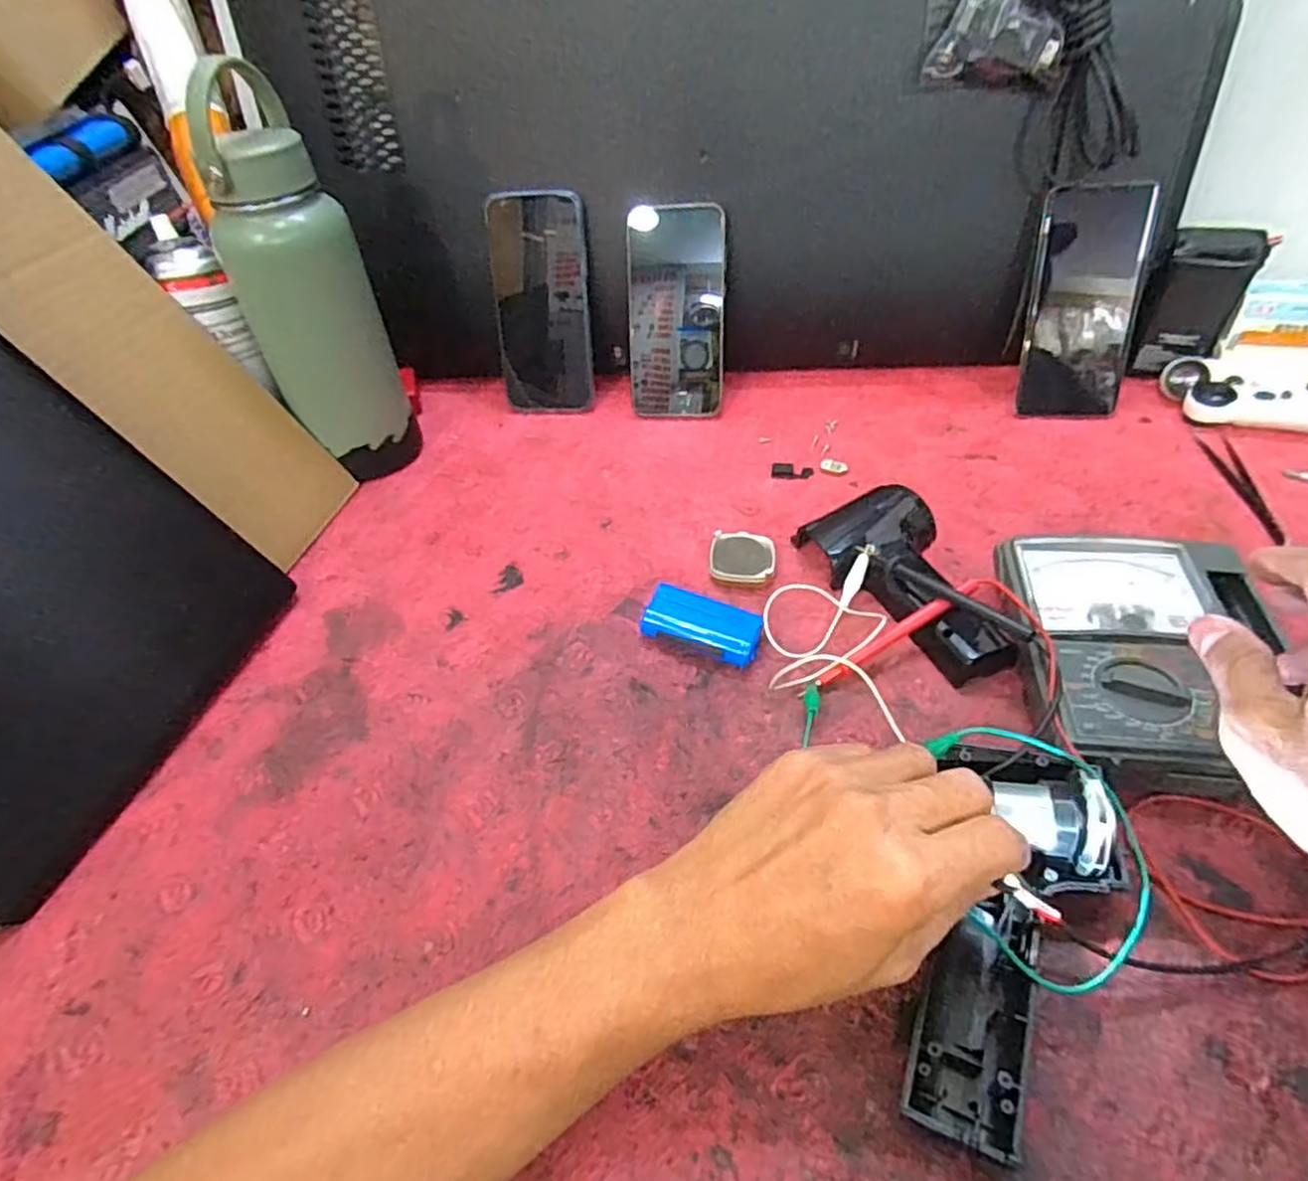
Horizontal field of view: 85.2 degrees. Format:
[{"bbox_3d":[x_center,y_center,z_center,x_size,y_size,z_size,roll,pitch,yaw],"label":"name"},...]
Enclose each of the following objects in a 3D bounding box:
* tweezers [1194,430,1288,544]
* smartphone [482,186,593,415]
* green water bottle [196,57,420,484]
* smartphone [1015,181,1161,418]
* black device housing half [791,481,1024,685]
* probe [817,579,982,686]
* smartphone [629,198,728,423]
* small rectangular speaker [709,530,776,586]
[{"bbox_3d":[0.394,-0.073,0.479,0.019,0.007,0.115,4,47,10],"label":"tweezers"},{"bbox_3d":[-0.093,-0.237,0.600,0.077,0.172,0.012,-4,28,-6],"label":"smartphone"},{"bbox_3d":[-0.246,-0.203,0.513,0.088,0.256,0.078,-22,47,-14],"label":"green water bottle"},{"bbox_3d":[0.324,-0.214,0.537,0.074,0.159,0.007,4,21,12],"label":"smartphone"},{"bbox_3d":[0.162,-0.011,0.437,0.087,0.030,0.145,-19,47,-12],"label":"black device housing half"},{"bbox_3d":[0.138,0.024,0.404,0.104,0.013,0.011,-33,48,2],"label":"probe"},{"bbox_3d":[0.018,-0.223,0.581,0.075,0.160,0.015,3,26,9],"label":"smartphone"},{"bbox_3d":[0.058,-0.022,0.467,0.041,0.012,0.041,4,47,10],"label":"small rectangular speaker"}]

